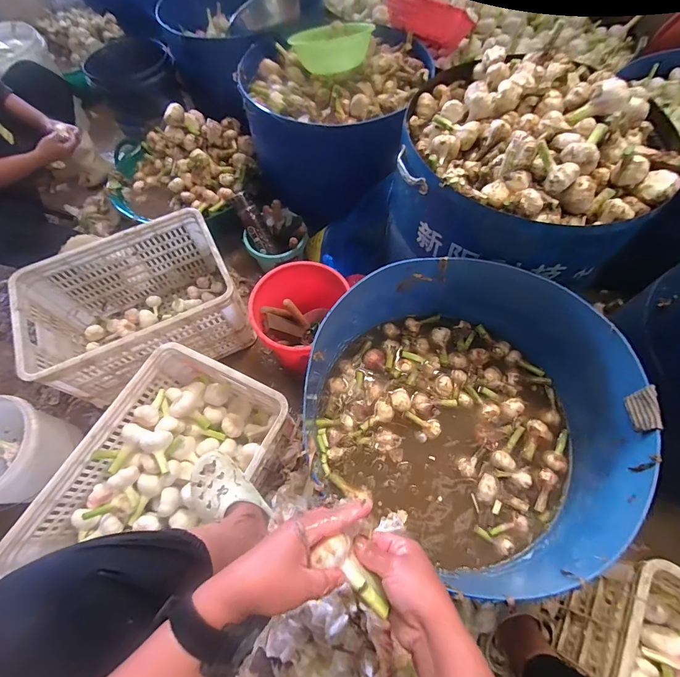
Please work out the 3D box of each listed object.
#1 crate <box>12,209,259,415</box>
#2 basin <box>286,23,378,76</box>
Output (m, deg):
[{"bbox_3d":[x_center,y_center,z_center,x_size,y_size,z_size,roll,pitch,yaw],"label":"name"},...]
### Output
[{"bbox_3d":[-0.577,-0.085,1.041,0.519,0.284,0.368,-25,67,-10],"label":"crate"},{"bbox_3d":[-0.025,-0.919,1.109,0.252,0.096,0.187,-6,50,4],"label":"basin"}]

